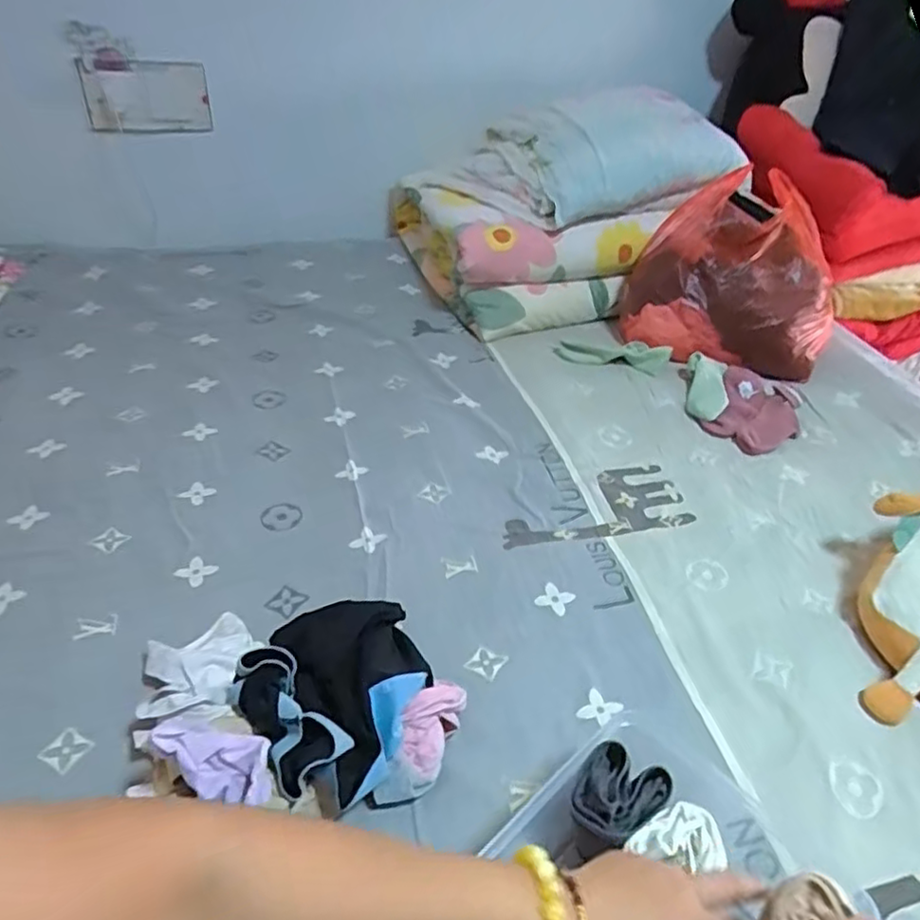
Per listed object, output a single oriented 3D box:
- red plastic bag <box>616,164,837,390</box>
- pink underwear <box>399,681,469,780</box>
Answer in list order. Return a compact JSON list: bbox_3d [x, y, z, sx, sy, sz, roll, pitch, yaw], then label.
[{"bbox_3d":[0.502,-0.337,1.185,0.352,0.275,0.304,14,40,20],"label":"red plastic bag"},{"bbox_3d":[-0.029,0.257,0.621,0.043,0.047,0.087,16,43,17],"label":"pink underwear"}]

